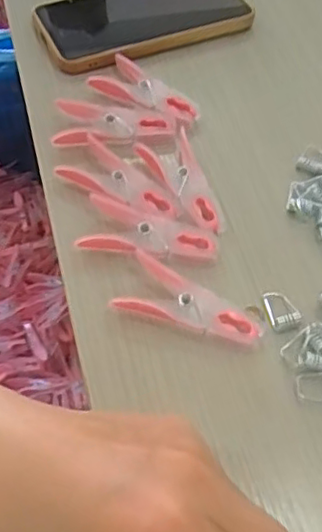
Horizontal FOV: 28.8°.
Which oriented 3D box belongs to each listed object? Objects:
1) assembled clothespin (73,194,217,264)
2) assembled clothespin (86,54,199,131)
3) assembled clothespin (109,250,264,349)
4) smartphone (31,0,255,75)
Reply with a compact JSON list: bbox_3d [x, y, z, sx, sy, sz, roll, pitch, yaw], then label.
[{"bbox_3d":[-0.007,-0.017,0.355,0.075,0.014,0.034,15,56,7],"label":"assembled clothespin"},{"bbox_3d":[-0.013,-0.116,0.422,0.037,0.012,0.079,-37,65,-25],"label":"assembled clothespin"},{"bbox_3d":[0.016,0.021,0.330,0.076,0.013,0.034,23,57,12],"label":"assembled clothespin"},{"bbox_3d":[-0.014,-0.189,0.477,0.157,0.011,0.078,-24,61,-18],"label":"smartphone"}]

